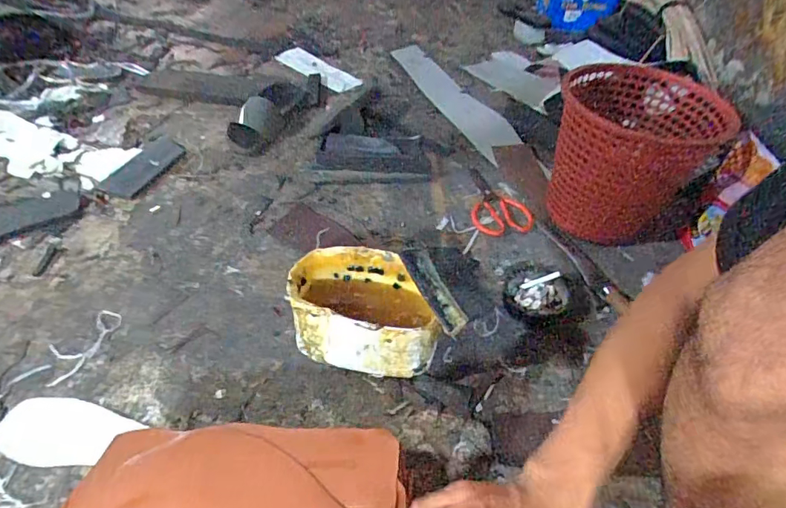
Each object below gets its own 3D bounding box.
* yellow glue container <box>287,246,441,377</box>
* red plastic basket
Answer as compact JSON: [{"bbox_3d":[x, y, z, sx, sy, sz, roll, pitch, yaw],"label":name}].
[{"bbox_3d":[-0.041,0.073,0.628,0.187,0.102,0.132,5,46,0],"label":"yellow glue container"},{"bbox_3d":[0.438,-0.190,0.865,0.278,0.210,0.258,6,46,2],"label":"red plastic basket"}]

